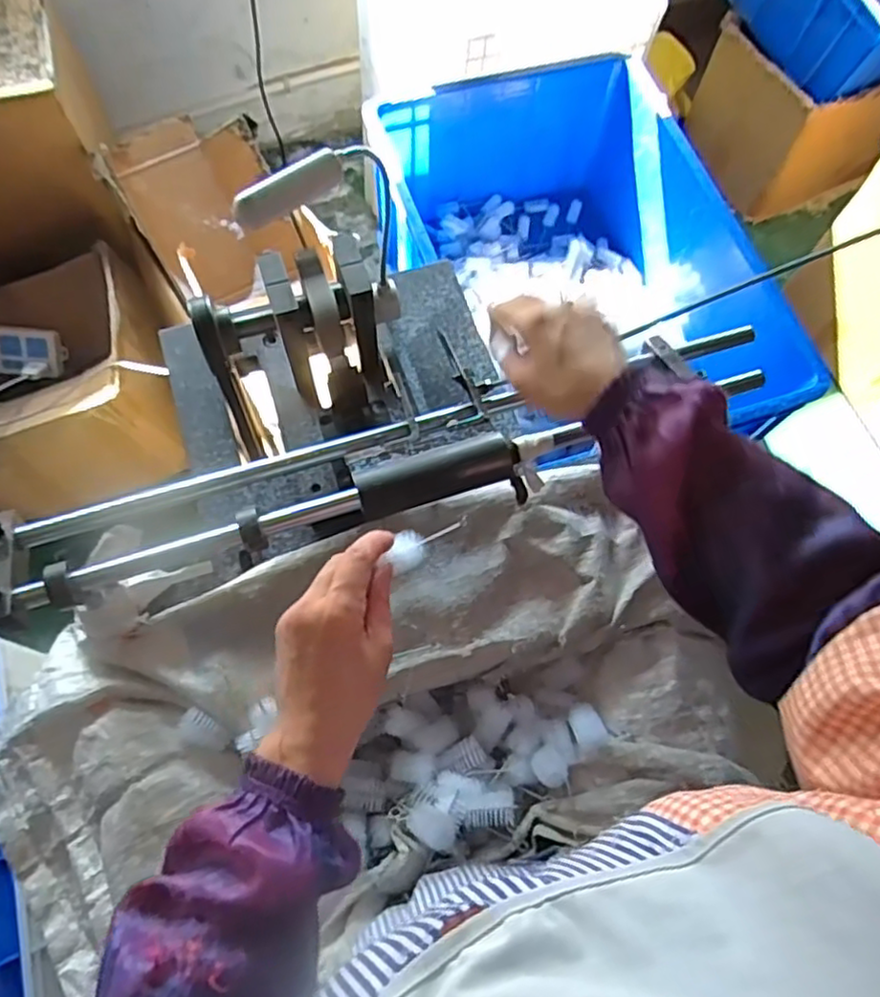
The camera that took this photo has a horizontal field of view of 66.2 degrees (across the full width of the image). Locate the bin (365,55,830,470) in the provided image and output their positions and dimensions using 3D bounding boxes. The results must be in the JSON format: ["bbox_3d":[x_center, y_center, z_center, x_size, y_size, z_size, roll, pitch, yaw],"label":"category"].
[{"bbox_3d":[0.177,-0.299,0.928,0.390,0.227,0.600,-20,71,-9],"label":"bin"}]

